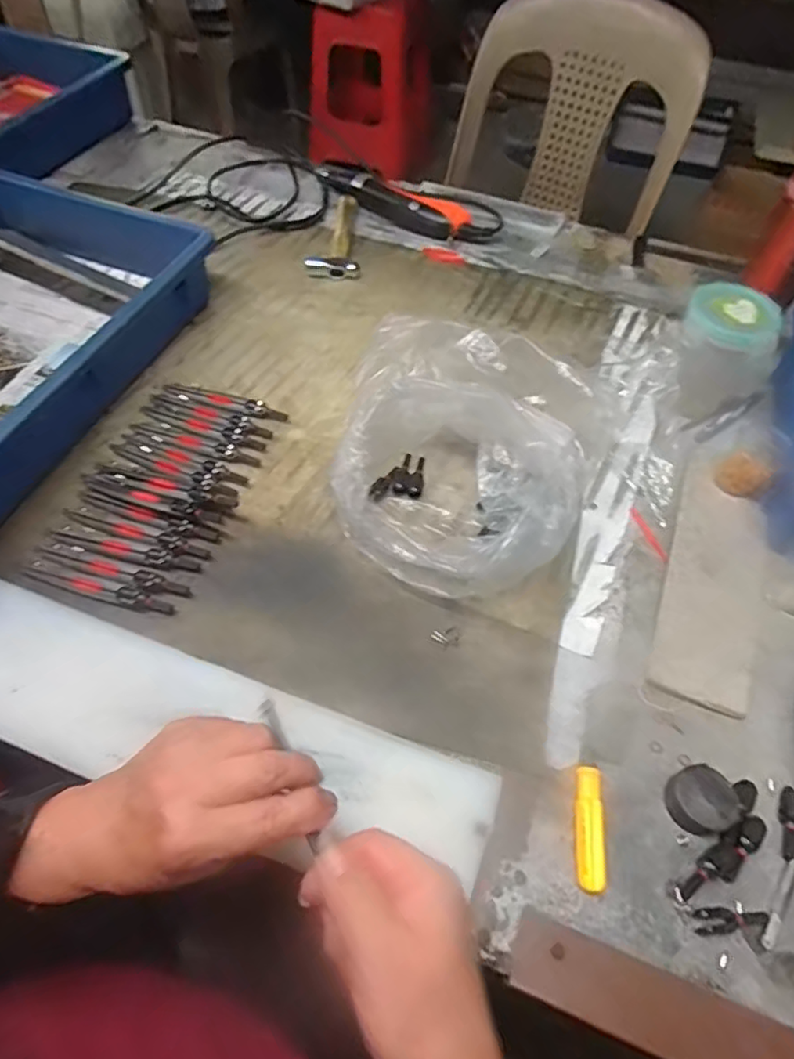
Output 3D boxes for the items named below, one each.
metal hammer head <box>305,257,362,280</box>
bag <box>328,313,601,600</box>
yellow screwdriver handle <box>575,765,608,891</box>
[{"bbox_3d":[-0.075,-0.309,0.688,0.063,0.015,0.028,-4,58,-4],"label":"metal hammer head"},{"bbox_3d":[0.061,-0.056,0.481,0.213,0.095,0.221,9,58,4],"label":"bag"},{"bbox_3d":[0.120,0.186,0.366,0.016,0.013,0.069,7,58,2],"label":"yellow screwdriver handle"}]

